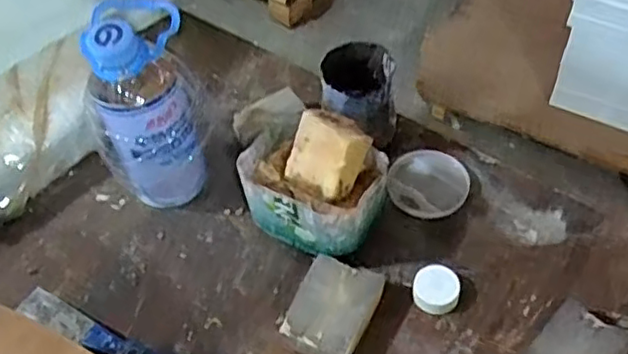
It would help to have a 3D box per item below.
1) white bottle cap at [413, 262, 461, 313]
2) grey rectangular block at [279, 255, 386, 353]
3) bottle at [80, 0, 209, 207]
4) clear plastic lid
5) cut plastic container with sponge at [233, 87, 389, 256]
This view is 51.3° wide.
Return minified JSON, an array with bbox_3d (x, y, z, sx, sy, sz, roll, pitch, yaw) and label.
[{"bbox_3d":[0.090,0.082,0.481,0.033,0.016,0.034,-2,51,3],"label":"white bottle cap"},{"bbox_3d":[0.014,0.097,0.467,0.053,0.028,0.069,19,55,19],"label":"grey rectangular block"},{"bbox_3d":[-0.126,-0.055,0.510,0.074,0.165,0.086,5,52,8],"label":"bottle"},{"bbox_3d":[0.094,0.006,0.544,0.064,0.014,0.062,-2,51,3],"label":"clear plastic lid"},{"bbox_3d":[-0.004,0.002,0.496,0.117,0.103,0.082,28,59,24],"label":"cut plastic container with sponge"}]

